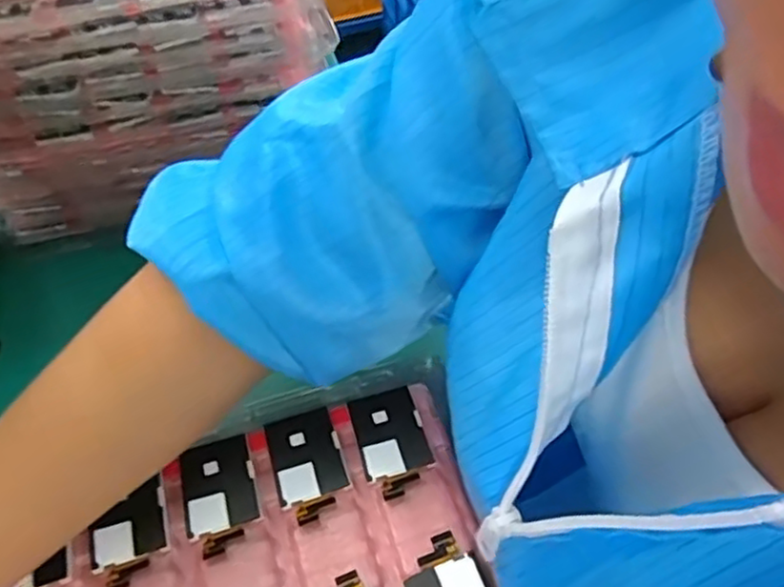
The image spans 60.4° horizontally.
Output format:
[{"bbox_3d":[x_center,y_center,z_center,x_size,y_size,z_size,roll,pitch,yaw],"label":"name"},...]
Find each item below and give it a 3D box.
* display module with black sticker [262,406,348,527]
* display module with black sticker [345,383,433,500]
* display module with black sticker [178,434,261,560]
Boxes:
[{"bbox_3d":[-0.042,0.086,0.338,0.035,0.008,0.054,-16,50,-10],"label":"display module with black sticker"},{"bbox_3d":[0.000,0.076,0.343,0.034,0.007,0.056,-14,50,-8],"label":"display module with black sticker"},{"bbox_3d":[-0.084,0.098,0.329,0.034,0.009,0.055,-15,50,-9],"label":"display module with black sticker"}]

